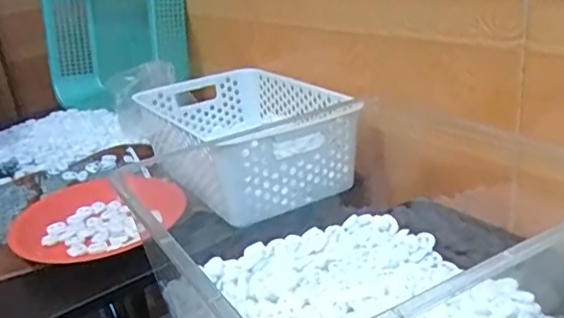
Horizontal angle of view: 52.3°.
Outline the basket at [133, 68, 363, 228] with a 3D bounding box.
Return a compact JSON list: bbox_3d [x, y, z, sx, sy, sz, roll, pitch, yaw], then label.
[{"bbox_3d":[-0.057,-0.034,0.787,0.201,0.101,0.311,-15,23,-19],"label":"basket"}]

